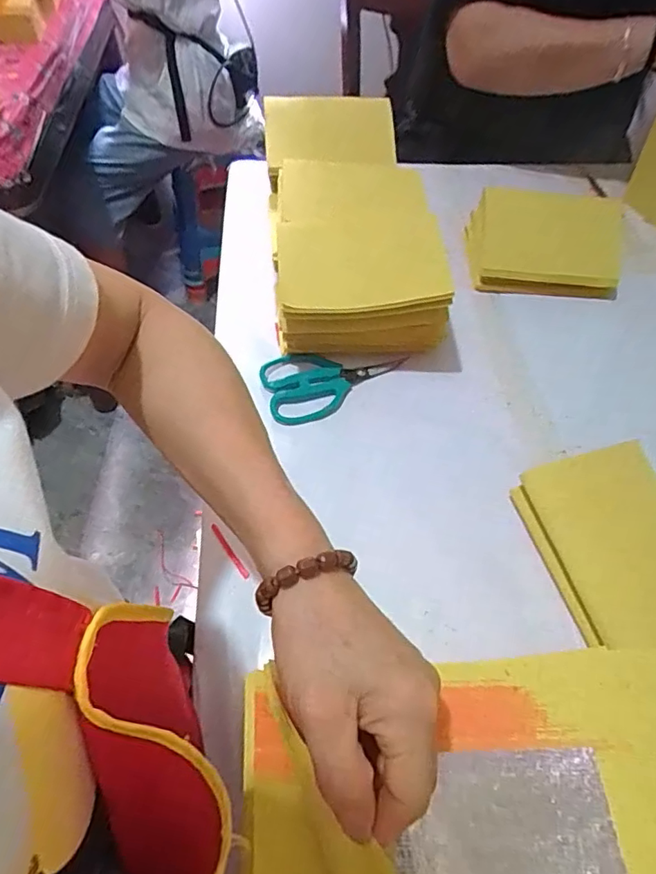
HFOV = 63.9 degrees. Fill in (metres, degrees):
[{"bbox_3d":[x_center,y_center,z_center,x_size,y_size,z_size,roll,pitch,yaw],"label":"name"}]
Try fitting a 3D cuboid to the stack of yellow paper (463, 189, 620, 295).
[{"bbox_3d":[0.249,-0.223,0.612,0.167,0.109,0.027,6,23,10],"label":"stack of yellow paper"}]

